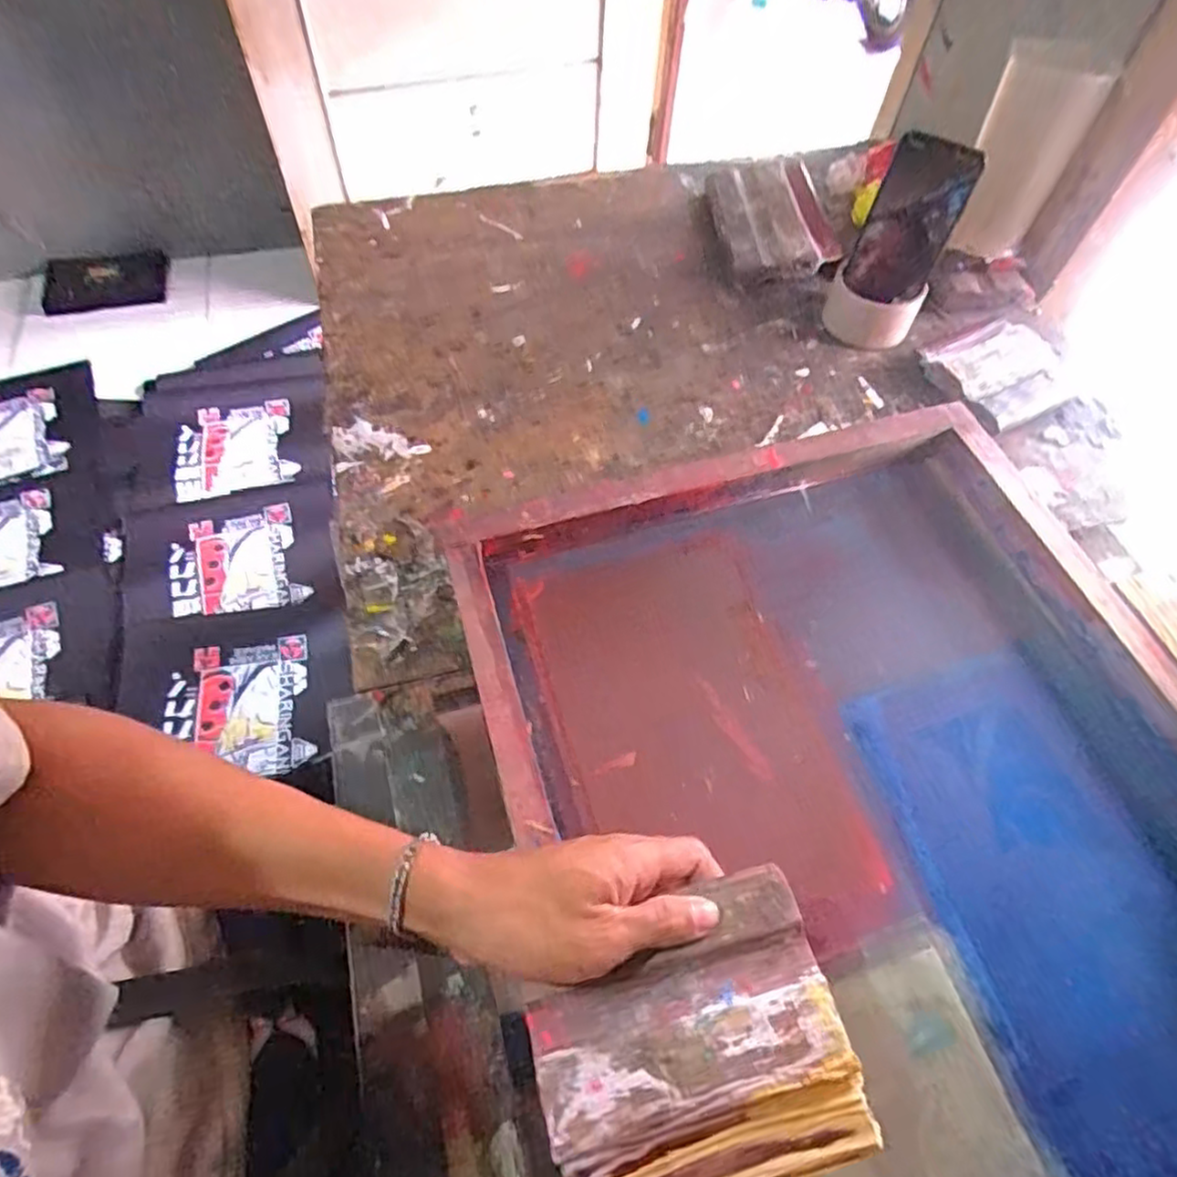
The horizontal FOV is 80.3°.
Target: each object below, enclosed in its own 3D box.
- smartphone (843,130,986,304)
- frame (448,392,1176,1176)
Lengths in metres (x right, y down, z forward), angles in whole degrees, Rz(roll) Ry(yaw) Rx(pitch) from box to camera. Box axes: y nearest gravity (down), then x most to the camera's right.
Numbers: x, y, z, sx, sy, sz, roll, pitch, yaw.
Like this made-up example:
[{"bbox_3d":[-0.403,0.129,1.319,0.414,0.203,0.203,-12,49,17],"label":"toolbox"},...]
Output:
[{"bbox_3d":[0.283,-0.322,0.617,0.071,0.128,0.016,28,46,14],"label":"smartphone"},{"bbox_3d":[0.185,0.127,0.428,0.447,0.055,0.544,-13,60,-12],"label":"frame"}]

